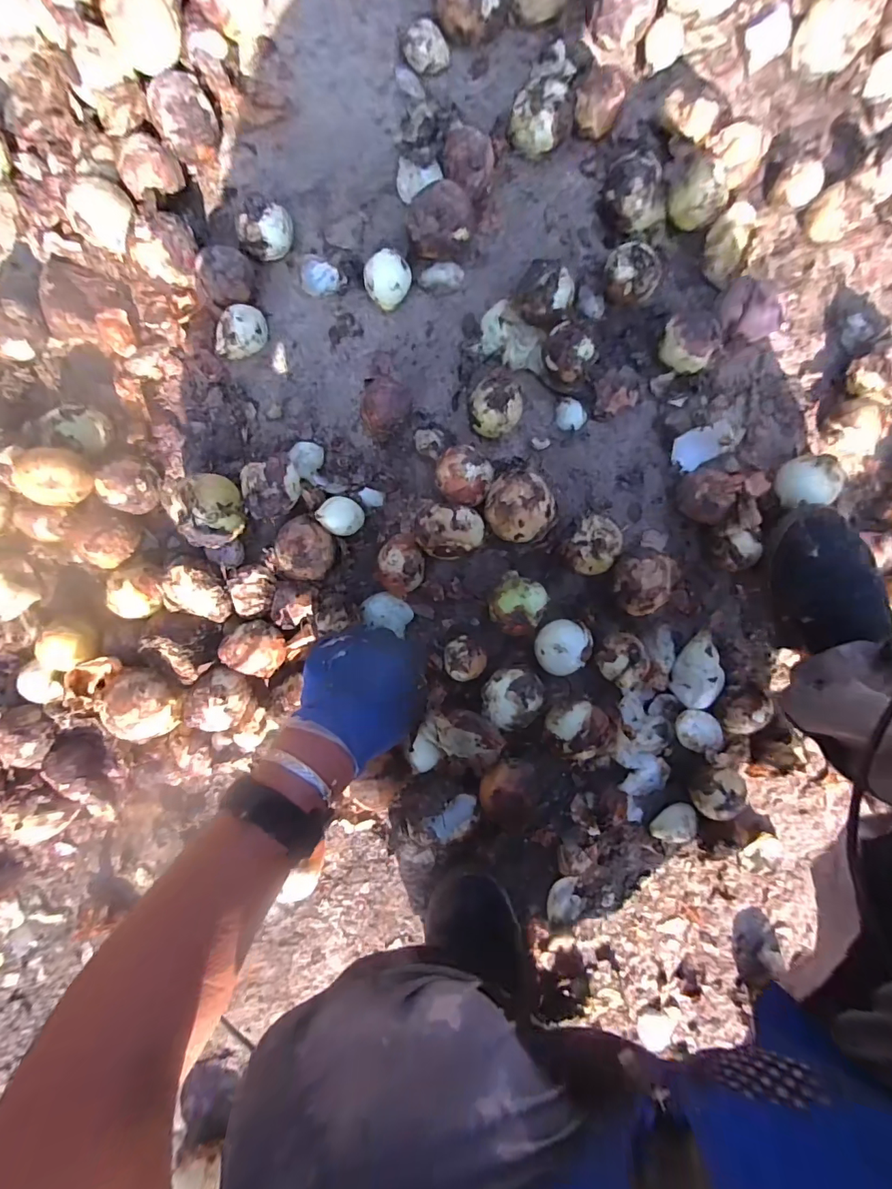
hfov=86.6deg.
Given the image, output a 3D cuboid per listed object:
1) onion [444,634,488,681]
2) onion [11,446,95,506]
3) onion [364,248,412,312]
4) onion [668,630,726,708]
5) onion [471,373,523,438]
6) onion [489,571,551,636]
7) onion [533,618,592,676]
[{"bbox_3d":[0.019,0.069,0.510,0.044,0.049,0.042,0,92,-4],"label":"onion"},{"bbox_3d":[-0.355,-0.106,0.429,0.047,0.048,0.052,13,91,-4],"label":"onion"},{"bbox_3d":[-0.060,-0.323,0.491,0.044,0.038,0.046,0,92,-4],"label":"onion"},{"bbox_3d":[0.282,0.084,0.529,0.044,0.035,0.082,22,90,-5],"label":"onion"},{"bbox_3d":[0.052,-0.196,0.498,0.050,0.048,0.062,31,89,-5],"label":"onion"},{"bbox_3d":[0.078,0.012,0.513,0.059,0.060,0.061,0,92,-4],"label":"onion"},{"bbox_3d":[0.125,0.055,0.512,0.051,0.042,0.059,23,90,-5],"label":"onion"}]

